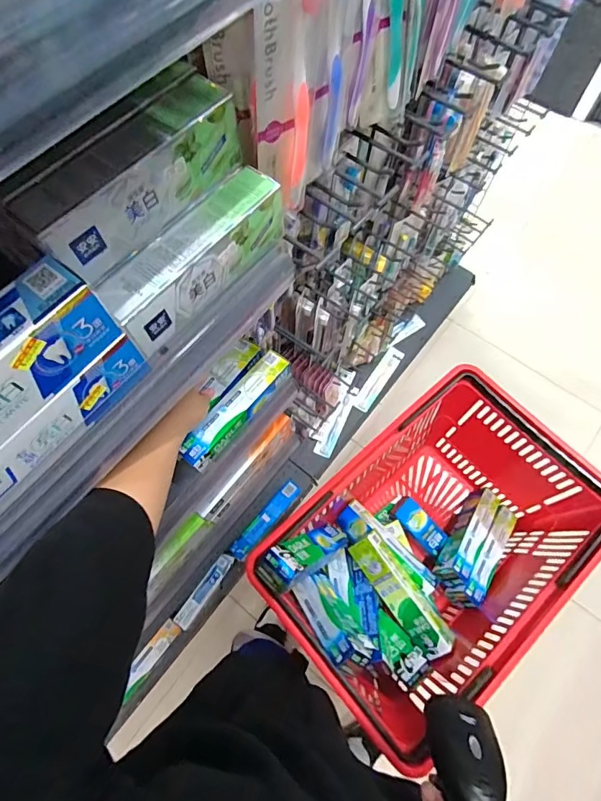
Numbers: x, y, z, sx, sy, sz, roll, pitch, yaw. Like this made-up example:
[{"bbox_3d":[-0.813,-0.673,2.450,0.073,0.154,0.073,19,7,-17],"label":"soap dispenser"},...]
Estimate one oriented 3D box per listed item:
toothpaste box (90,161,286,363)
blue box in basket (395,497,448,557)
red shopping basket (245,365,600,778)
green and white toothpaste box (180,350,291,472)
[{"bbox_3d":[-0.086,-0.120,0.365,0.045,0.050,0.173,38,73,14],"label":"toothpaste box"},{"bbox_3d":[0.217,0.224,0.771,0.097,0.025,0.049,42,74,15],"label":"blue box in basket"},{"bbox_3d":[0.193,0.229,0.695,0.457,0.264,0.312,-39,73,-15],"label":"red shopping basket"},{"bbox_3d":[-0.092,0.011,0.619,0.043,0.029,0.196,37,73,14],"label":"green and white toothpaste box"}]

